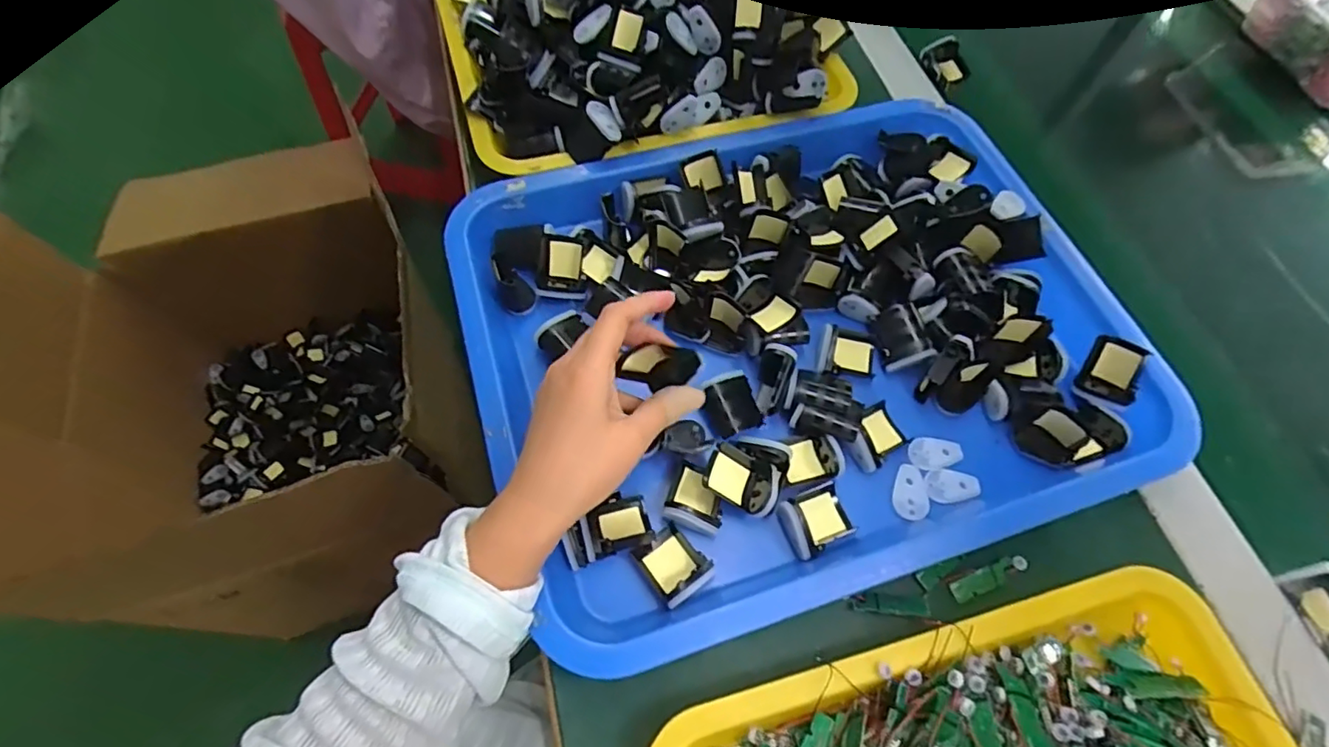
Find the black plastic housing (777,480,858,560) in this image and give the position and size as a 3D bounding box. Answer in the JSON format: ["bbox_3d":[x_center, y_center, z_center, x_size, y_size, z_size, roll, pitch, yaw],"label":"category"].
[{"bbox_3d":[0.095,0.090,0.358,0.042,0.020,0.034,-20,67,-12],"label":"black plastic housing"}]

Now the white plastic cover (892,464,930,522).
[{"bbox_3d":[0.160,0.077,0.375,0.023,0.005,0.036,22,65,7],"label":"white plastic cover"}]

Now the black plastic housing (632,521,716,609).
[{"bbox_3d":[0.006,0.112,0.344,0.034,0.016,0.040,-34,71,-18],"label":"black plastic housing"}]

